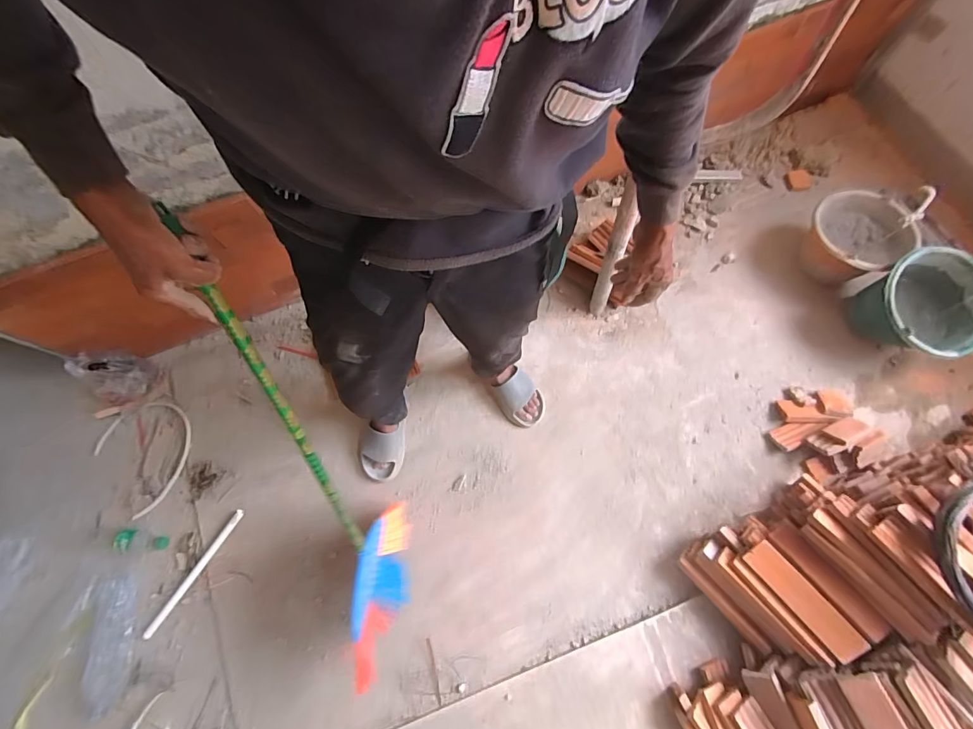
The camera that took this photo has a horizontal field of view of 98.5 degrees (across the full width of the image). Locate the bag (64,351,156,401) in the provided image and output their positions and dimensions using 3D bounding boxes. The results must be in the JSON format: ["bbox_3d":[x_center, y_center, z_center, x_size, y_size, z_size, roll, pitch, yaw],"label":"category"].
[{"bbox_3d":[-1.085,0.028,1.222,0.116,0.200,0.136,16,71,9],"label":"bag"}]

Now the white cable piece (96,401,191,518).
[{"bbox_3d":[-0.983,0.239,1.225,0.313,0.014,0.250,39,76,15],"label":"white cable piece"}]

